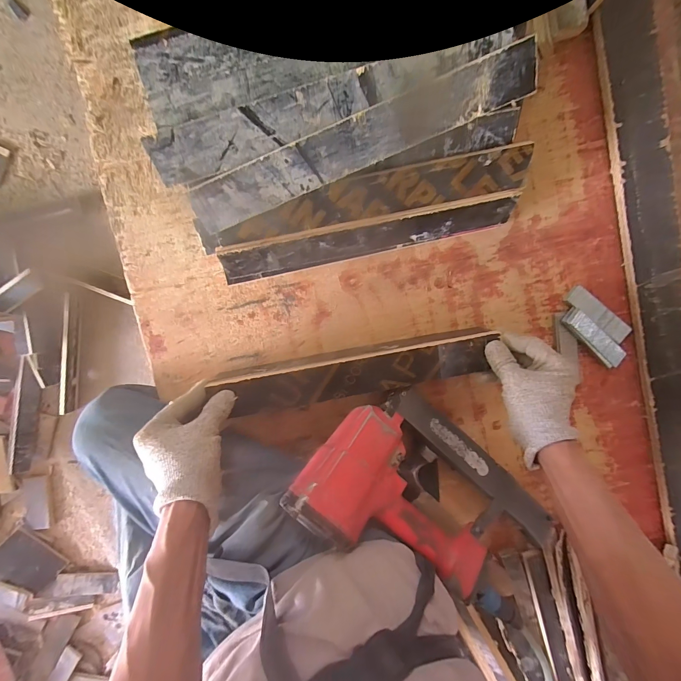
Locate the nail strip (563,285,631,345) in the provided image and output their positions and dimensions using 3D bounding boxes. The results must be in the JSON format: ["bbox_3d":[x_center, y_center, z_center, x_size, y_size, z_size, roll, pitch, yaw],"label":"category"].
[{"bbox_3d":[0.356,-0.036,0.462,0.104,0.009,0.027,36,95,-3],"label":"nail strip"}]

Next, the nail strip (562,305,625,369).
[{"bbox_3d":[0.348,-0.004,0.459,0.101,0.011,0.031,41,95,-4],"label":"nail strip"}]

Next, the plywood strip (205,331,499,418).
[{"bbox_3d":[0.019,0.049,0.424,0.336,0.020,0.062,-10,96,0],"label":"plywood strip"}]

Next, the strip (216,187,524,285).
[{"bbox_3d":[0.032,-0.126,0.417,0.363,0.057,0.010,-11,58,1],"label":"strip"}]

